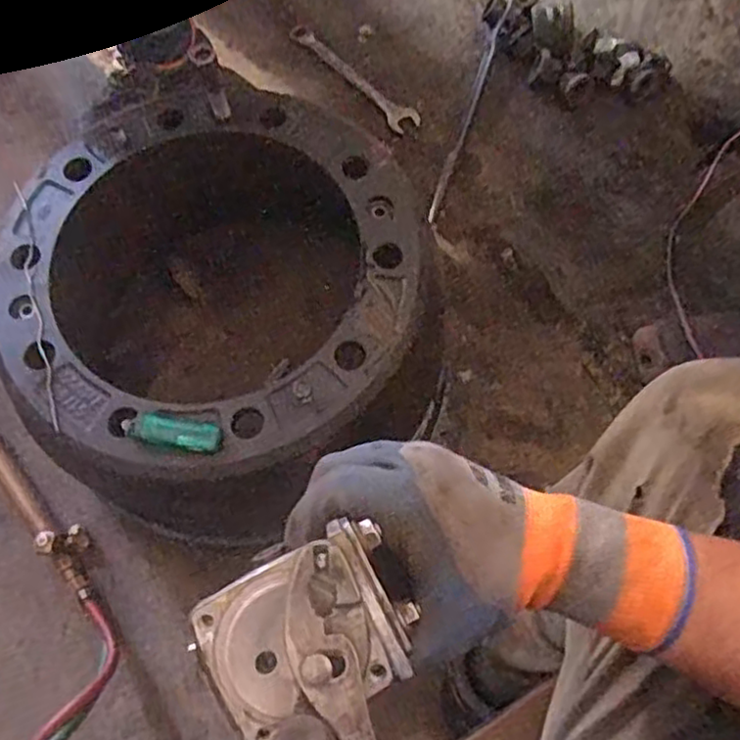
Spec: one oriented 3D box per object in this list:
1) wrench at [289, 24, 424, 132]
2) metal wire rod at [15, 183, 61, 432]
[{"bbox_3d":[-0.024,-0.435,1.002,0.043,0.007,0.255,-38,73,-12],"label":"wrench"},{"bbox_3d":[-0.297,-0.065,0.601,0.013,0.004,0.256,-16,70,-5],"label":"metal wire rod"}]

